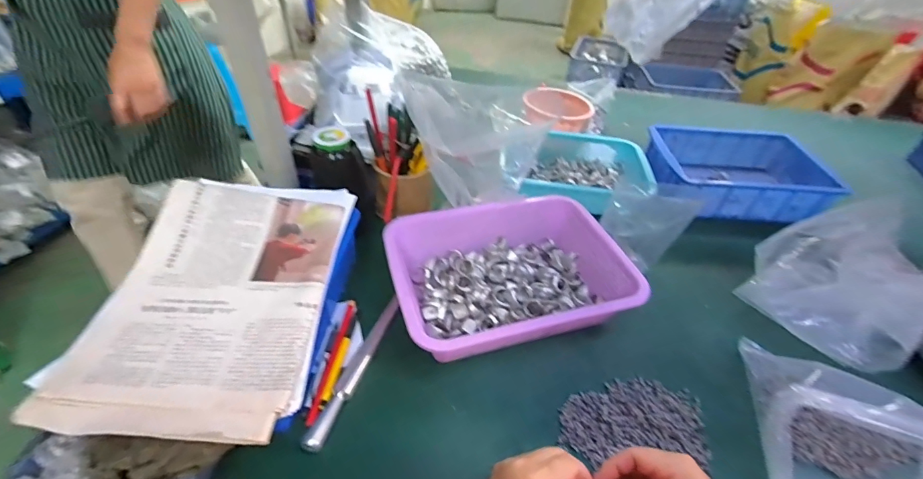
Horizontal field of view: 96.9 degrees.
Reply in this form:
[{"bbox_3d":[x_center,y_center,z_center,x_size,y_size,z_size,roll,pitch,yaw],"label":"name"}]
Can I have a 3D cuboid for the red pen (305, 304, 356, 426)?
[{"bbox_3d":[-0.153,0.141,0.488,0.011,0.008,0.157,6,42,2],"label":"red pen"}]

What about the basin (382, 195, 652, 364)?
[{"bbox_3d":[0.059,0.046,0.550,0.295,0.077,0.215,-8,43,-14],"label":"basin"}]

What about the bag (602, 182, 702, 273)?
[{"bbox_3d":[0.274,-0.033,0.601,0.123,0.130,0.072,-33,38,8],"label":"bag"}]

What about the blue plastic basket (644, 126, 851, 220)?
[{"bbox_3d":[0.475,-0.126,0.737,0.259,0.090,0.206,8,42,3],"label":"blue plastic basket"}]

